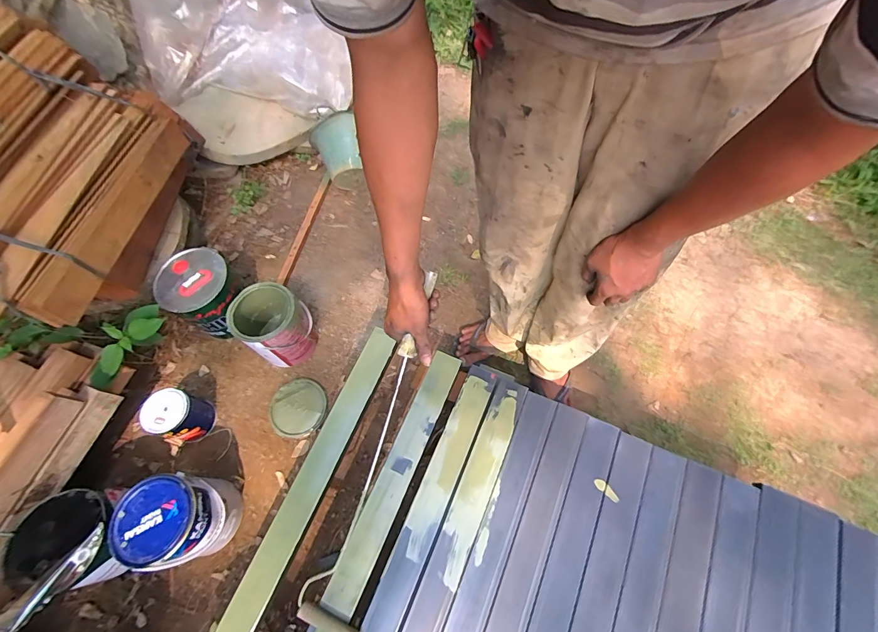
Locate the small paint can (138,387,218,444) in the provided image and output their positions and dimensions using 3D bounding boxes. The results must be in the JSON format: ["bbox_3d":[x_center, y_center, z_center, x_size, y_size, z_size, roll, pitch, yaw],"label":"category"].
[{"bbox_3d":[-0.653,0.249,0.960,0.112,0.129,0.105,-1,66,3],"label":"small paint can"}]

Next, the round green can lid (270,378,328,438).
[{"bbox_3d":[-0.378,0.243,1.020,0.147,0.010,0.149,-1,66,3],"label":"round green can lid"}]

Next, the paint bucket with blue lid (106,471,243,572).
[{"bbox_3d":[-0.554,0.439,0.831,0.161,0.199,0.163,-1,66,3],"label":"paint bucket with blue lid"}]

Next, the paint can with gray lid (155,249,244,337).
[{"bbox_3d":[-0.633,-0.062,1.050,0.196,0.160,0.182,31,70,19],"label":"paint can with gray lid"}]

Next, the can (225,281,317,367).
[{"bbox_3d":[-0.430,0.024,1.020,0.164,0.195,0.156,-1,66,3],"label":"can"}]

